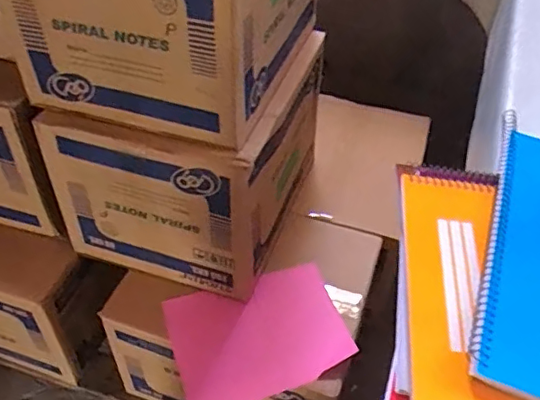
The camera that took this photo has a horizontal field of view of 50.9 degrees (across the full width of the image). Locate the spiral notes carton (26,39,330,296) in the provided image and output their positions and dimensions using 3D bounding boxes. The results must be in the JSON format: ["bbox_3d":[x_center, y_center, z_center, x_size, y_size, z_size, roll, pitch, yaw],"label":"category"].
[{"bbox_3d":[-0.122,-0.095,1.001,0.325,0.284,0.386,18,47,15],"label":"spiral notes carton"}]

